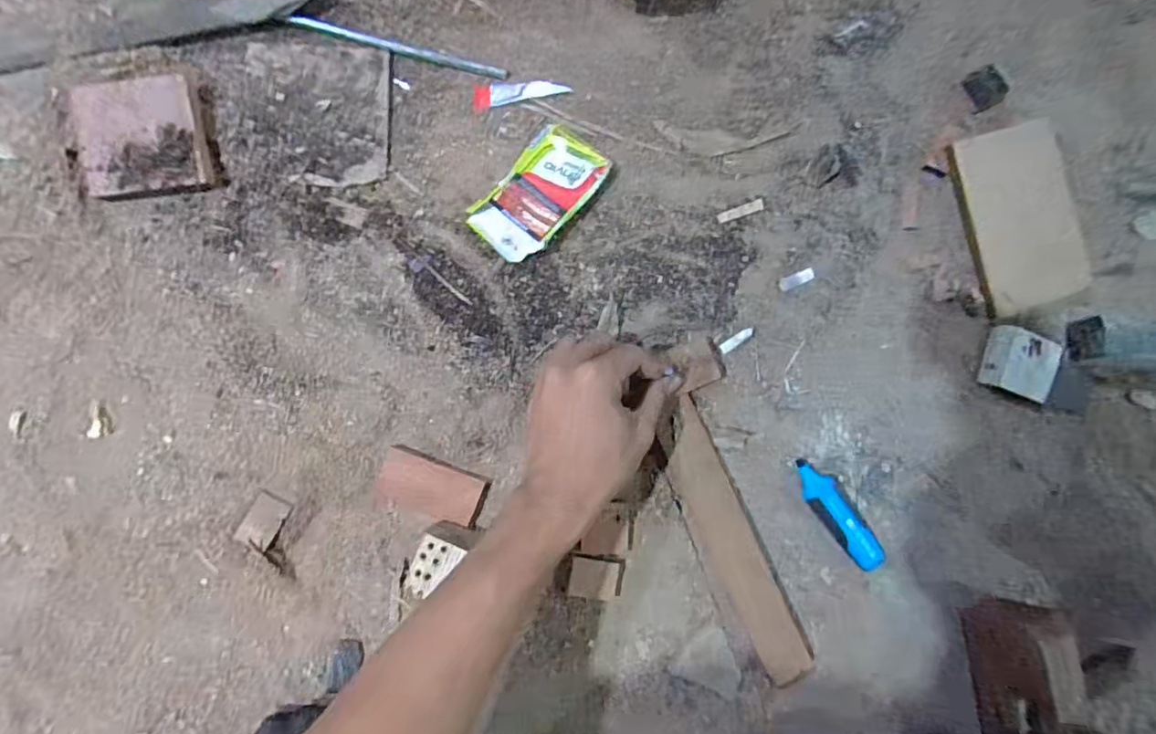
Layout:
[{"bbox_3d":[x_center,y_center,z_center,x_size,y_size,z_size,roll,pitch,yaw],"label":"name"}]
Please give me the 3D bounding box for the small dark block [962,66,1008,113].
[{"bbox_3d":[0.342,-0.234,0.478,0.032,0.013,0.032,-26,91,-3],"label":"small dark block"}]

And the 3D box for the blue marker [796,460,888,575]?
[{"bbox_3d":[0.205,0.116,0.444,0.031,0.017,0.098,-32,91,-3],"label":"blue marker"}]

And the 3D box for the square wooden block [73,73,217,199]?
[{"bbox_3d":[-0.317,-0.166,0.408,0.086,0.016,0.084,-9,90,-3],"label":"square wooden block"}]

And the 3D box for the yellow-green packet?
[{"bbox_3d":[-0.030,-0.133,0.435,0.060,0.019,0.108,42,87,-2],"label":"yellow-green packet"}]

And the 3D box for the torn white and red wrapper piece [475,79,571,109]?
[{"bbox_3d":[-0.045,-0.217,0.444,0.075,0.010,0.018,-9,90,-3],"label":"torn white and red wrapper piece"}]

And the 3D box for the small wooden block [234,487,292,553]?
[{"bbox_3d":[-0.225,0.110,0.406,0.025,0.004,0.035,27,74,-9],"label":"small wooden block"}]

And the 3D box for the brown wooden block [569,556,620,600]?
[{"bbox_3d":[0.012,0.162,0.433,0.036,0.004,0.030,9,89,-3],"label":"brown wooden block"}]

